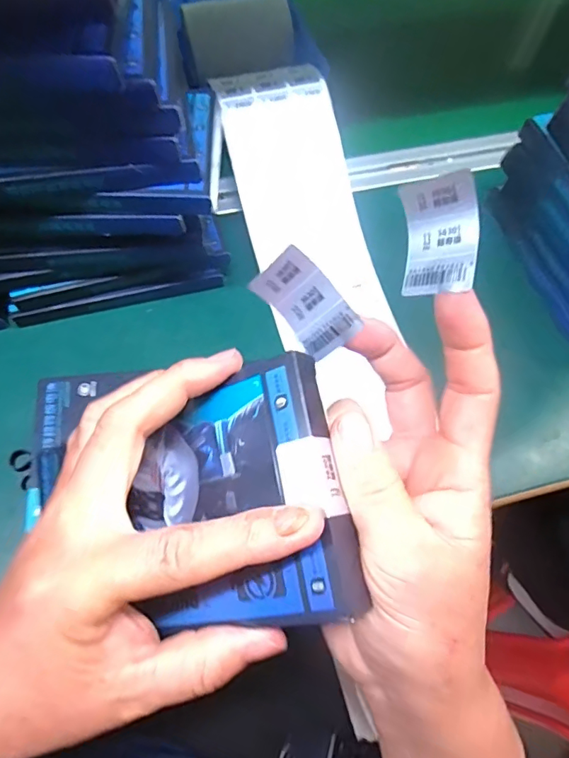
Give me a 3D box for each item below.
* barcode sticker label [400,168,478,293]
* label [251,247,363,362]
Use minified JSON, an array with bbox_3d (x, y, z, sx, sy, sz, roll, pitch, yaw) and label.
[{"bbox_3d":[0.058,-0.054,0.184,0.006,0.028,0.042,-8,99,-46],"label":"barcode sticker label"},{"bbox_3d":[0.009,-0.031,0.199,0.042,0.026,0.004,48,30,-4],"label":"label"}]

